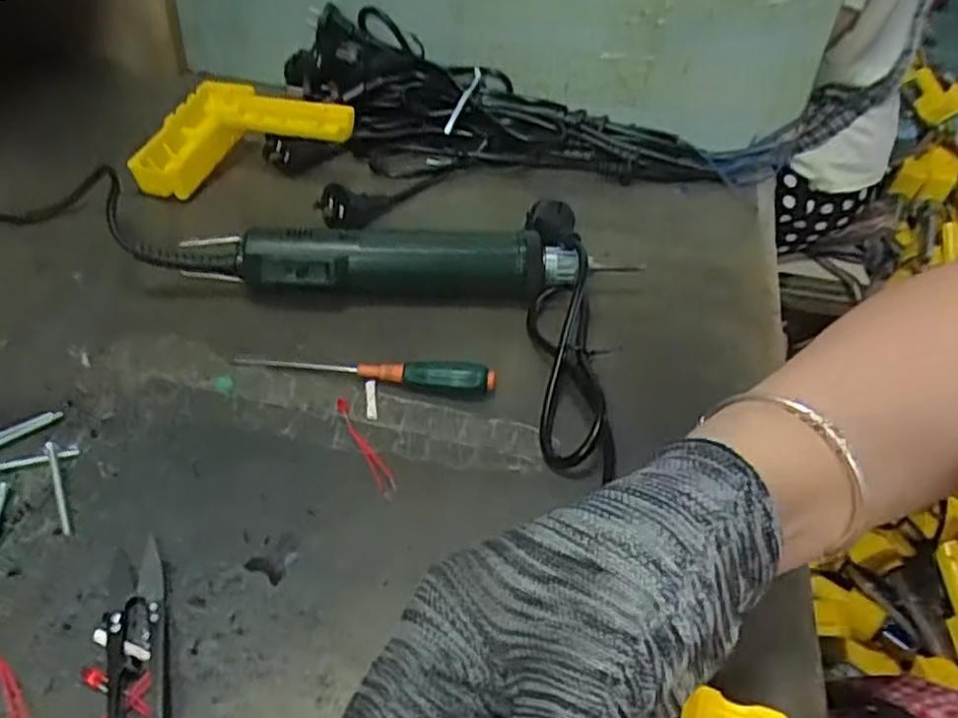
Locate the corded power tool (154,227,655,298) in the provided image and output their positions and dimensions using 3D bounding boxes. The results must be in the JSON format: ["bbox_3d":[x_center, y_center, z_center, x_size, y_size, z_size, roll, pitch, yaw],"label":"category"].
[{"bbox_3d":[-0.053,-0.059,0.467,0.281,0.039,0.047,0,41,-6],"label":"corded power tool"}]

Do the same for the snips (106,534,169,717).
[{"bbox_3d":[-0.132,0.108,0.286,0.021,0.011,0.091,-11,43,-17],"label":"snips"}]

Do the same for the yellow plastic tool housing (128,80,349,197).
[{"bbox_3d":[-0.187,-0.181,0.586,0.164,0.045,0.115,-10,43,-17],"label":"yellow plastic tool housing"}]

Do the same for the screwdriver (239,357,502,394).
[{"bbox_3d":[-0.064,0.004,0.416,0.147,0.017,0.012,8,41,4],"label":"screwdriver"}]

